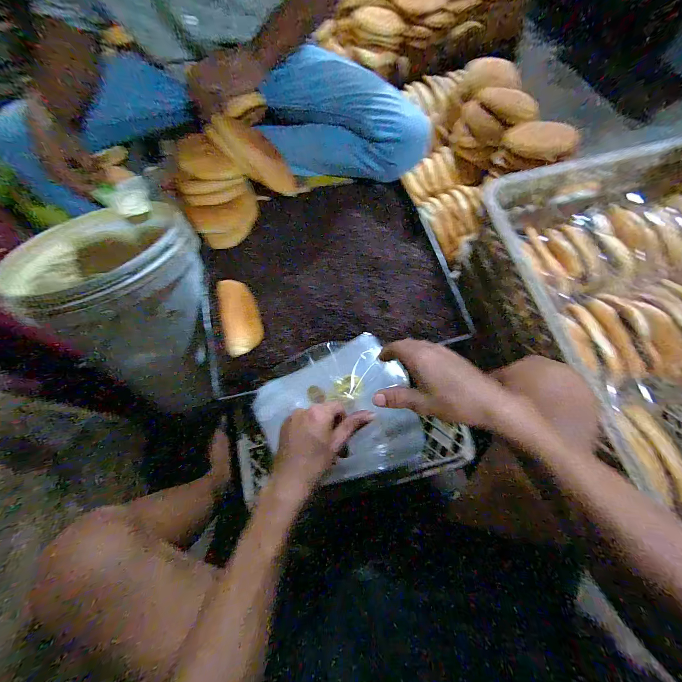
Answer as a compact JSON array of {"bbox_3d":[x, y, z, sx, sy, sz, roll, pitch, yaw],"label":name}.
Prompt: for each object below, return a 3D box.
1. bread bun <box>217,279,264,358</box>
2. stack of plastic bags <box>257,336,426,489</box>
[{"bbox_3d":[-0.177,-0.040,0.535,0.057,0.056,0.139,-15,68,-3],"label":"bread bun"},{"bbox_3d":[0.000,0.117,0.520,0.264,0.036,0.229,-12,82,-18],"label":"stack of plastic bags"}]

